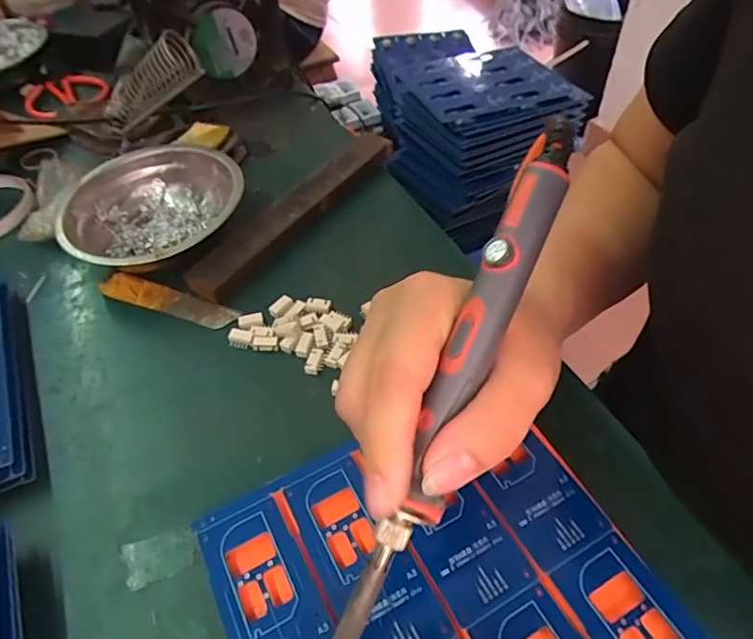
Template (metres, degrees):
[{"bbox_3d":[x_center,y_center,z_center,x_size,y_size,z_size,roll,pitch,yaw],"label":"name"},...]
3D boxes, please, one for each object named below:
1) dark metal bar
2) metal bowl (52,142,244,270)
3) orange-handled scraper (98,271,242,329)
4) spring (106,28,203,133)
[{"bbox_3d":[-0.059,-0.086,0.404,0.033,0.015,0.201,27,57,24],"label":"dark metal bar"},{"bbox_3d":[-0.156,-0.074,0.385,0.122,0.041,0.122,-2,50,2],"label":"metal bowl"},{"bbox_3d":[-0.140,-0.013,0.363,0.100,0.004,0.019,16,69,13],"label":"orange-handled scraper"},{"bbox_3d":[-0.187,-0.178,0.427,0.122,0.034,0.034,-18,41,36],"label":"spring"}]

